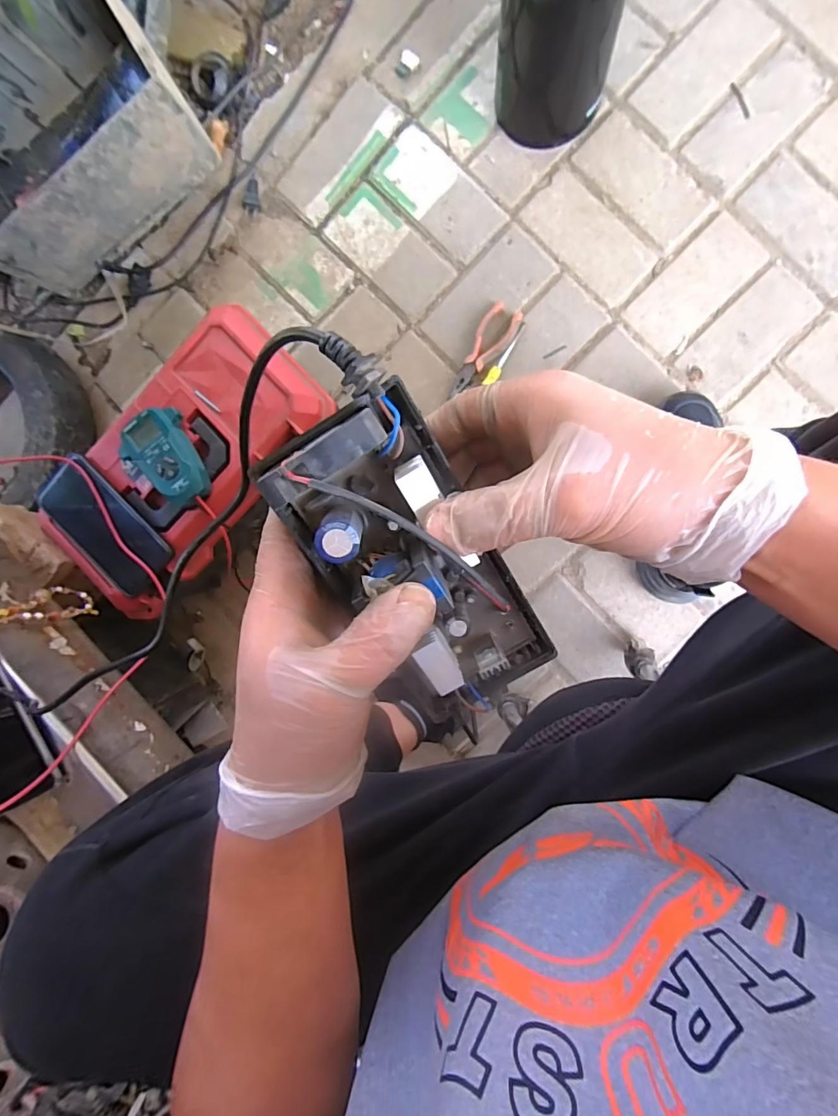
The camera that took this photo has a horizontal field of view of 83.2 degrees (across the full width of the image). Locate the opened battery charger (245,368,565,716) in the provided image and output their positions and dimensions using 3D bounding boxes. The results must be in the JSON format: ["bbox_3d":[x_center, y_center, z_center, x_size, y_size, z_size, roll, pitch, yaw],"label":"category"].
[{"bbox_3d":[0.003,0.007,0.211,0.072,0.043,0.157,-35,116,8],"label":"opened battery charger"}]

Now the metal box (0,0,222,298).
[{"bbox_3d":[-0.467,-0.545,0.615,0.324,0.168,0.217,-31,89,8],"label":"metal box"}]

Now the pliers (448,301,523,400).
[{"bbox_3d":[0.088,-0.284,0.651,0.045,0.012,0.133,36,97,5],"label":"pliers"}]

